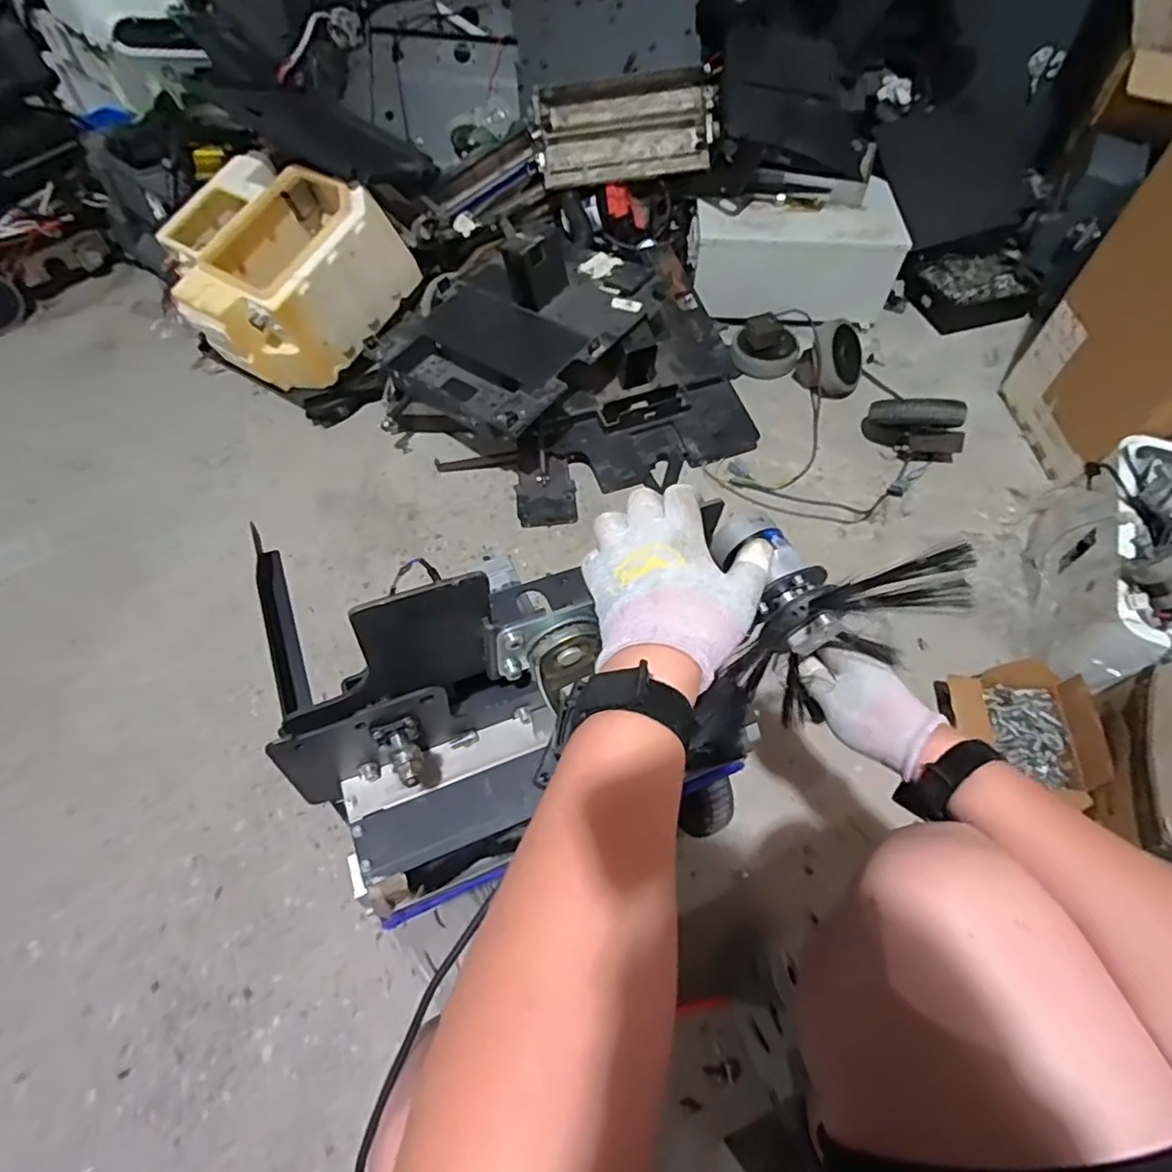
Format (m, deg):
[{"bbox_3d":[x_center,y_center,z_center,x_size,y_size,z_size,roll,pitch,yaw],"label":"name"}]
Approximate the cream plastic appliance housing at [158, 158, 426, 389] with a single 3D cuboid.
[{"bbox_3d":[-0.664,-0.657,1.331,0.445,0.272,0.387,20,60,13],"label":"cream plastic appliance housing"}]

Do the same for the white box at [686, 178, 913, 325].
[{"bbox_3d":[0.456,-0.734,1.389,0.428,0.183,0.191,-2,58,-1],"label":"white box"}]

